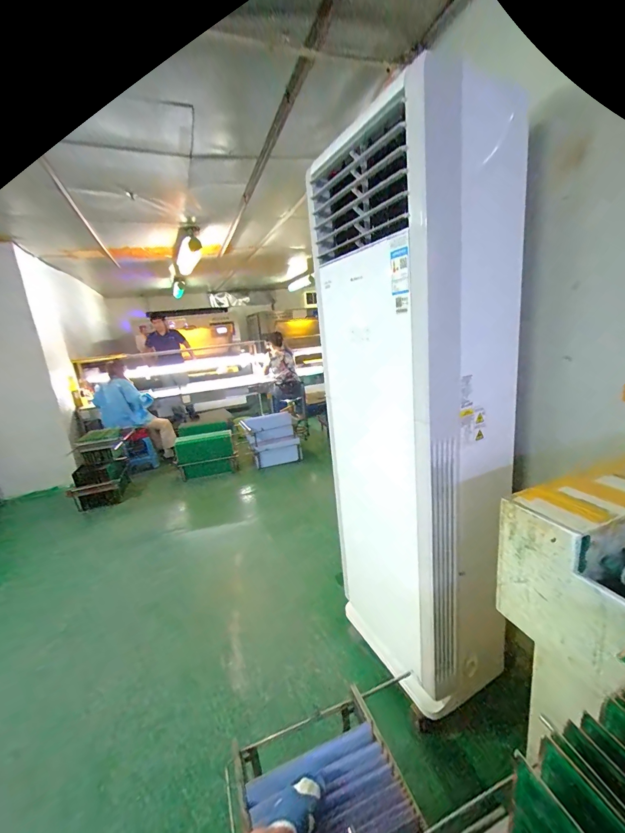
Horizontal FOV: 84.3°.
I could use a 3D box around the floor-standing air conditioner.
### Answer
[{"bbox_3d":[0.357,0.038,1.340,0.402,1.879,0.688,-12,16,-23],"label":"floor-standing air conditioner"}]

